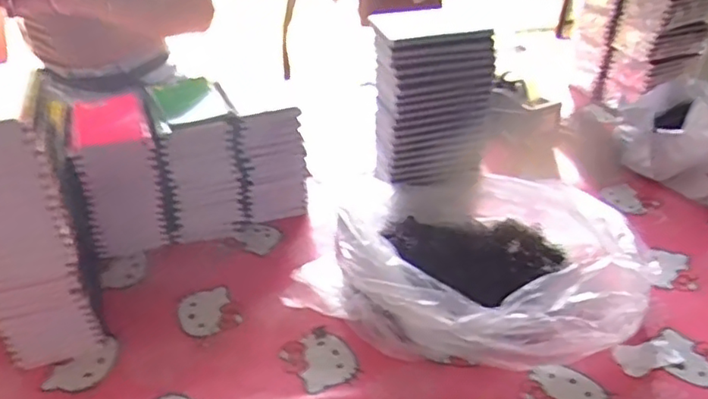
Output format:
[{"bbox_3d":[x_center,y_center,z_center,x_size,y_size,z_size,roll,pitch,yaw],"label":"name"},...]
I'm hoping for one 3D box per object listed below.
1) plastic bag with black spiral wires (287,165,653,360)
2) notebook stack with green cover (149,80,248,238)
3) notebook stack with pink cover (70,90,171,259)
[{"bbox_3d":[0.141,0.070,0.717,0.366,0.101,0.253,13,37,18],"label":"plastic bag with black spiral wires"},{"bbox_3d":[-0.213,-0.053,0.838,0.109,0.171,0.131,-11,36,-15],"label":"notebook stack with green cover"},{"bbox_3d":[-0.310,-0.027,0.799,0.095,0.184,0.107,-16,38,-22],"label":"notebook stack with pink cover"}]

